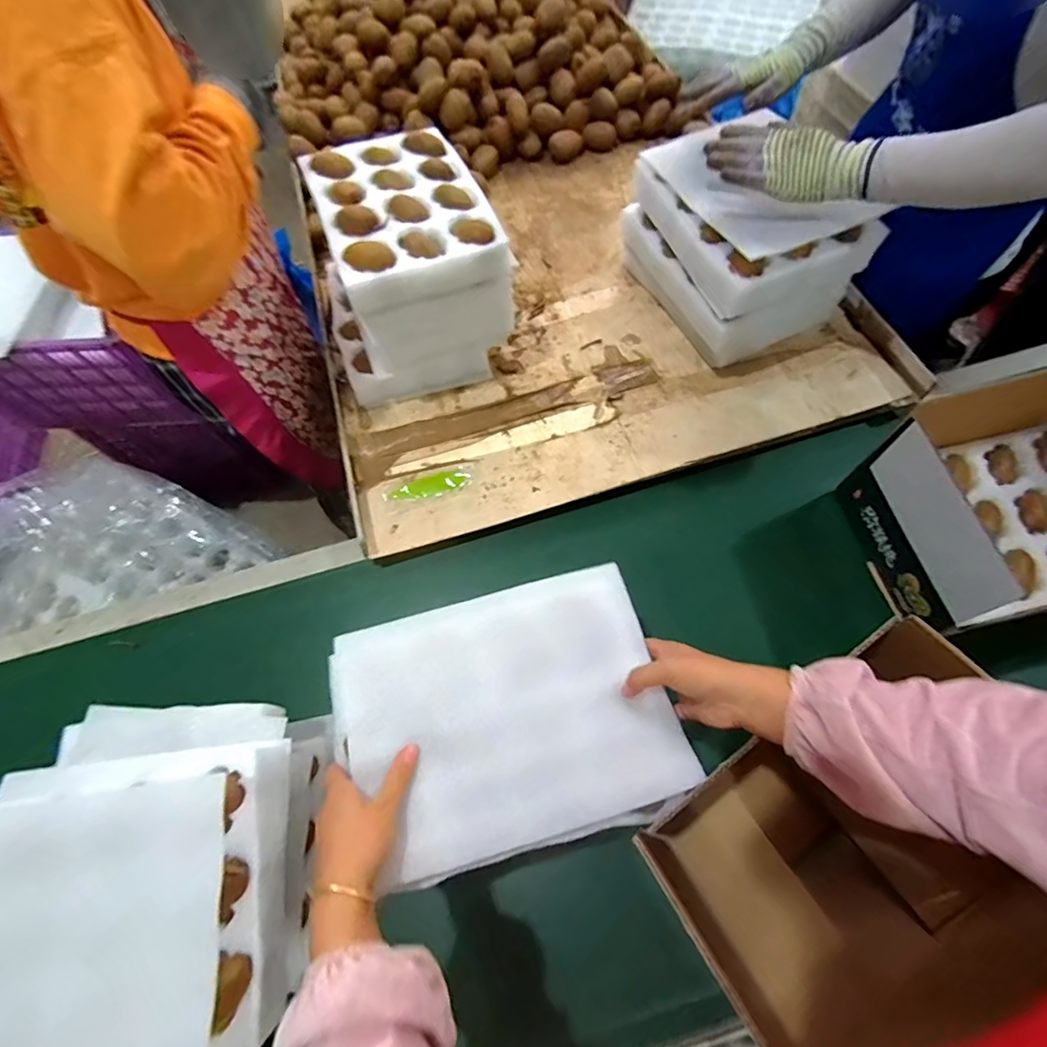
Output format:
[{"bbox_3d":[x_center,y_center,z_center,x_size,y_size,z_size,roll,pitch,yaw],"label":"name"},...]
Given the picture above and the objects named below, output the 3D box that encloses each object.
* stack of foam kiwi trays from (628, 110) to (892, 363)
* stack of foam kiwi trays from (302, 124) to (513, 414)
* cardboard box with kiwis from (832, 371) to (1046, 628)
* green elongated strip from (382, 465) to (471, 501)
[{"bbox_3d":[0.319,-0.428,0.765,0.224,0.218,0.304,-25,65,-8],"label":"stack of foam kiwi trays"},{"bbox_3d":[-0.176,-0.382,0.784,0.258,0.254,0.292,-17,64,-5],"label":"stack of foam kiwi trays"},{"bbox_3d":[0.607,-0.044,0.624,0.338,0.197,0.273,-17,64,-5],"label":"cardboard box with kiwis"},{"bbox_3d":[-0.142,-0.054,0.753,0.126,0.008,0.036,-21,64,-6],"label":"green elongated strip"}]

